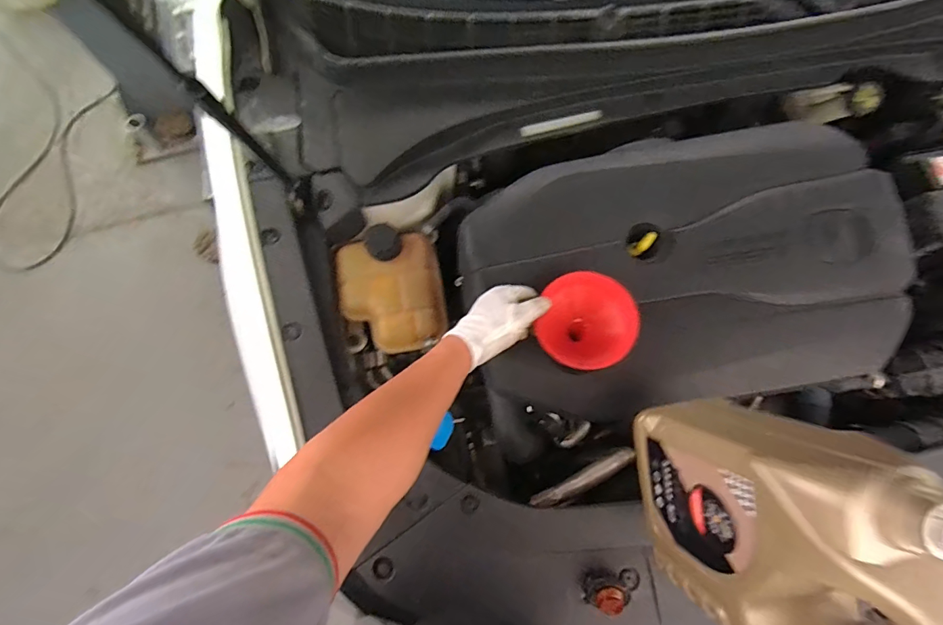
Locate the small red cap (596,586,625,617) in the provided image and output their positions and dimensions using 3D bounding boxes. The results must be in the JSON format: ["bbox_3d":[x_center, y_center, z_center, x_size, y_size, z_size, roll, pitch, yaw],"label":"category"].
[{"bbox_3d":[0.183,0.379,0.571,0.034,0.012,0.034,-44,79,-12],"label":"small red cap"}]

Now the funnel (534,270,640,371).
[{"bbox_3d":[0.150,0.020,0.598,0.118,0.109,0.117,0,74,0],"label":"funnel"}]

